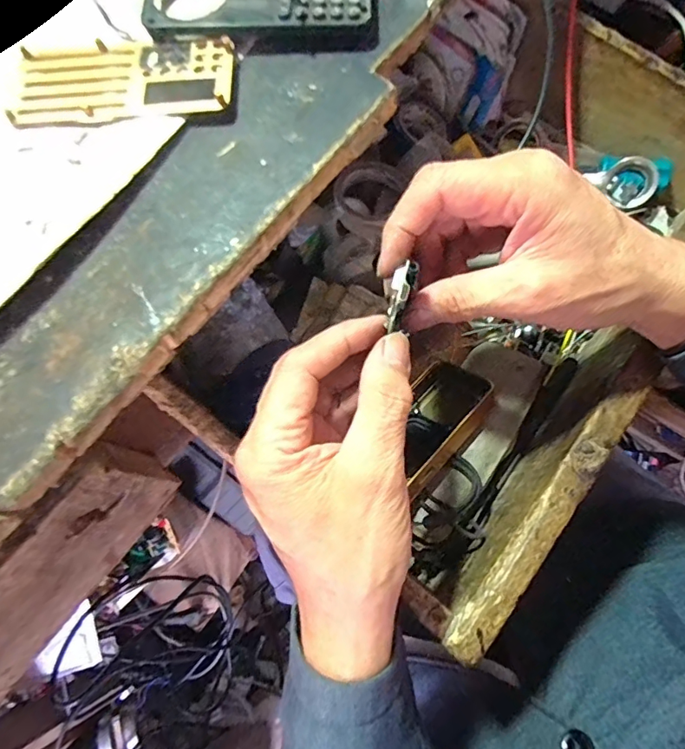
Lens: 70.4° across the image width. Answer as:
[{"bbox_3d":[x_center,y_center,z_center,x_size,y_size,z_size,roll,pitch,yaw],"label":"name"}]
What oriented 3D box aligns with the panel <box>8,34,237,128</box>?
[{"bbox_3d":[-0.103,-0.139,0.229,0.102,0.007,0.042,-3,74,1],"label":"panel"}]

